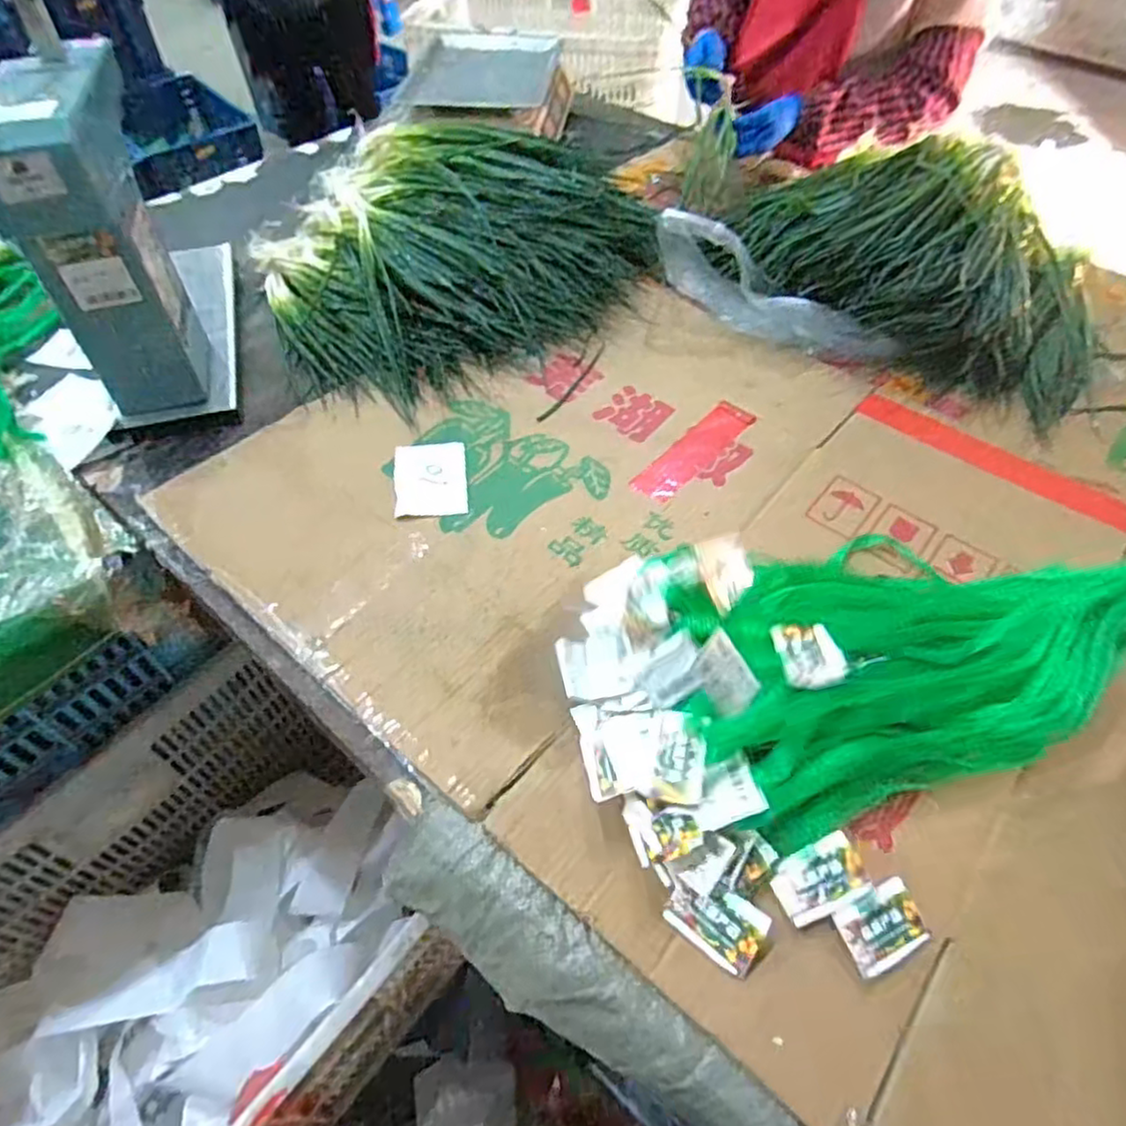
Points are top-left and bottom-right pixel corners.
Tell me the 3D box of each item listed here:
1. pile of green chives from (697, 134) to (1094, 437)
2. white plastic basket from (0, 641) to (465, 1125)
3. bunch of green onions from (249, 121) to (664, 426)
[{"bbox_3d":[0.463,-0.394,0.875,0.449,0.131,0.350,26,58,17],"label":"pile of green chives"},{"bbox_3d":[-0.424,0.452,0.777,0.416,0.302,0.487,32,59,21],"label":"white plastic basket"},{"bbox_3d":[-0.161,-0.438,0.918,0.505,0.108,0.466,-31,60,-21],"label":"bunch of green onions"}]

